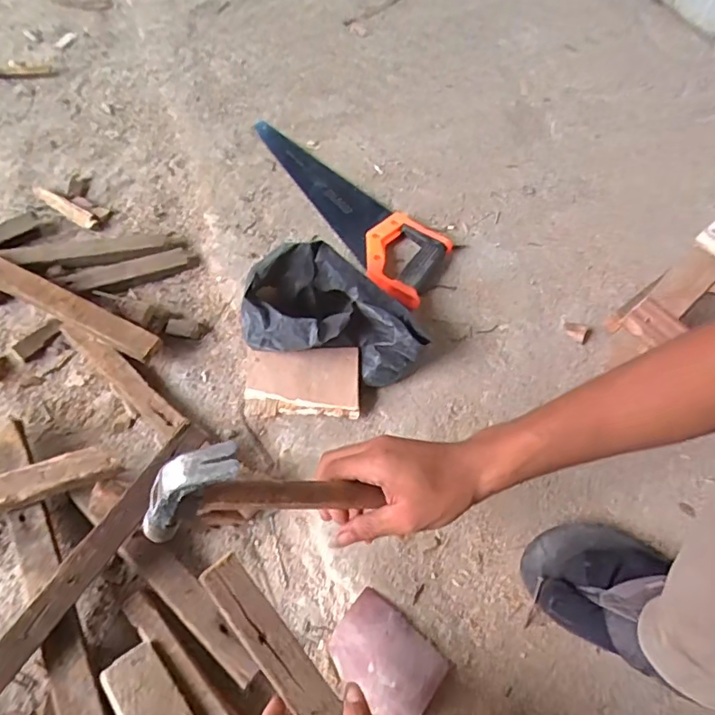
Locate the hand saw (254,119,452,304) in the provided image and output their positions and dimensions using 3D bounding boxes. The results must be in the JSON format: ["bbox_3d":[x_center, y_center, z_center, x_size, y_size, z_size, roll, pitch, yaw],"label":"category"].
[{"bbox_3d":[-0.015,-0.240,0.778,0.123,0.026,0.417,-29,64,-20],"label":"hand saw"}]

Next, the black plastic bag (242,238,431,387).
[{"bbox_3d":[-0.025,-0.049,0.608,0.205,0.114,0.111,10,58,3],"label":"black plastic bag"}]

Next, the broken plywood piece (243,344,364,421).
[{"bbox_3d":[-0.064,0.027,0.609,0.132,0.008,0.080,0,73,6],"label":"broken plywood piece"}]

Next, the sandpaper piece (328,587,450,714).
[{"bbox_3d":[0.027,0.270,0.474,0.100,0.015,0.075,39,63,19],"label":"sandpaper piece"}]

